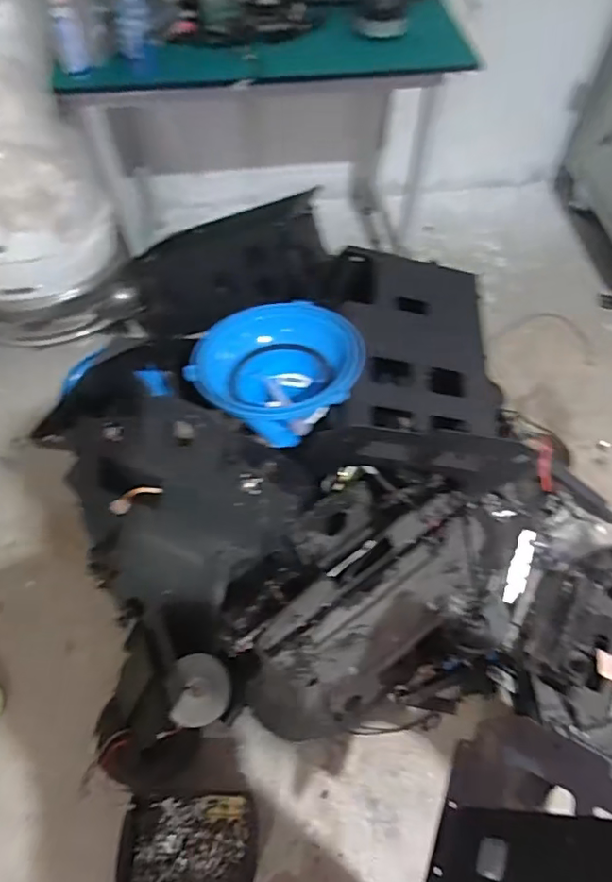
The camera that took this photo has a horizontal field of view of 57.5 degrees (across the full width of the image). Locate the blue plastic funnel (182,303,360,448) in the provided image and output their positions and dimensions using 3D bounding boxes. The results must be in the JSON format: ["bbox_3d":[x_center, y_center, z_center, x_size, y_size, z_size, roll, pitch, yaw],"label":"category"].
[{"bbox_3d":[-0.049,-0.105,1.053,0.292,0.154,0.275,0,57,0],"label":"blue plastic funnel"}]

